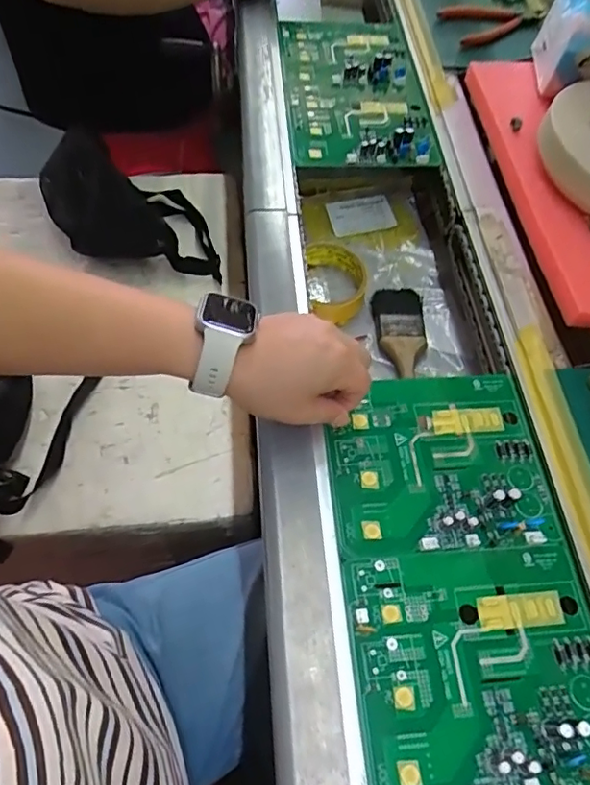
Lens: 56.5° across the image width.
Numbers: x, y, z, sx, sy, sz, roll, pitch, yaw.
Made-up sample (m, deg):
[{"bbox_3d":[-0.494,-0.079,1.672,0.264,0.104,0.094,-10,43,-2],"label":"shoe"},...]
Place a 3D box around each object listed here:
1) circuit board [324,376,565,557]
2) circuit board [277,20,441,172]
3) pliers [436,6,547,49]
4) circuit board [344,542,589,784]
[{"bbox_3d":[0.104,0.048,0.409,0.156,0.013,0.141,-3,60,-4],"label":"circuit board"},{"bbox_3d":[0.068,-0.362,0.648,0.157,0.019,0.271,-2,61,-5],"label":"circuit board"},{"bbox_3d":[0.266,-0.482,0.710,0.146,0.018,0.077,-16,62,-11],"label":"pliers"},{"bbox_3d":[0.117,0.169,0.339,0.153,0.012,0.138,-4,60,-4],"label":"circuit board"}]

